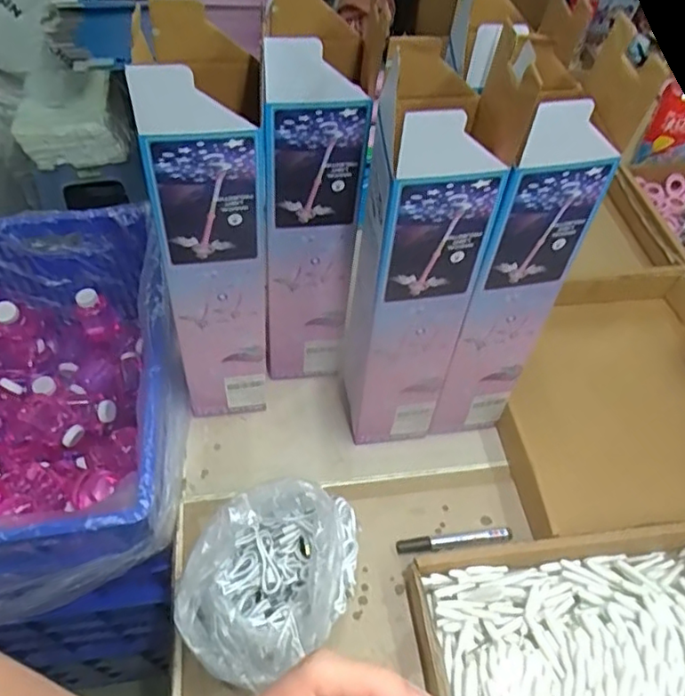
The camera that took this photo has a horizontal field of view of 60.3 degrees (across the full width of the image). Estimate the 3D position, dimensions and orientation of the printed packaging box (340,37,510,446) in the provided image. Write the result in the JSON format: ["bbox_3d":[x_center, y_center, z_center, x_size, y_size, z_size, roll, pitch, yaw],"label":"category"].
[{"bbox_3d":[0.068,-0.070,0.619,0.108,0.448,0.124,-7,54,-8],"label":"printed packaging box"}]

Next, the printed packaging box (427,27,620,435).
[{"bbox_3d":[0.167,-0.084,0.630,0.102,0.442,0.128,-4,54,-6],"label":"printed packaging box"}]

